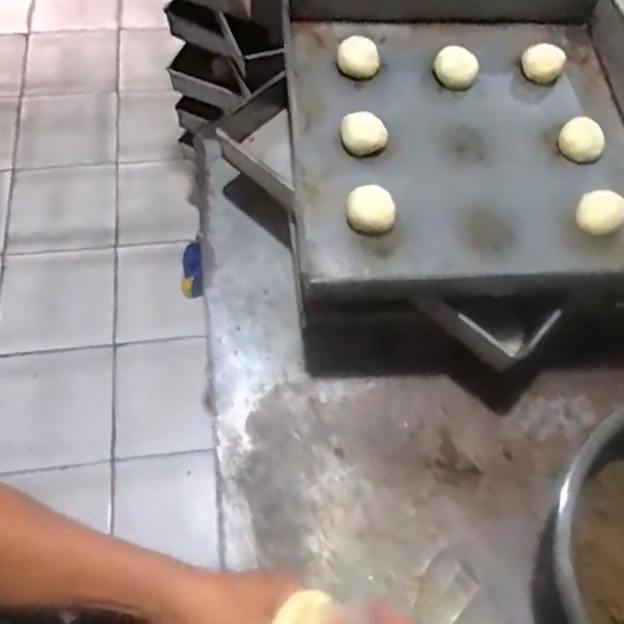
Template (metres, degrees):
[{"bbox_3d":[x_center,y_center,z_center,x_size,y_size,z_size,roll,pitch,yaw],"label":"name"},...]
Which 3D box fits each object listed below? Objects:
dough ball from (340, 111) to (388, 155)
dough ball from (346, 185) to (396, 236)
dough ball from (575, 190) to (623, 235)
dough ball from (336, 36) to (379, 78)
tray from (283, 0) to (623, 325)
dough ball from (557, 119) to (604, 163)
[{"bbox_3d":[0.063,-0.220,0.715,0.055,0.031,0.045,-8,64,-6],"label":"dough ball"},{"bbox_3d":[0.067,-0.114,0.667,0.054,0.040,0.051,1,64,-2],"label":"dough ball"},{"bbox_3d":[0.342,-0.118,0.686,0.051,0.033,0.042,39,69,16],"label":"dough ball"},{"bbox_3d":[0.062,-0.338,0.773,0.054,0.027,0.053,1,64,-2],"label":"dough ball"},{"bbox_3d":[0.209,-0.232,0.726,0.470,0.061,0.514,-3,64,-4],"label":"tray"},{"bbox_3d":[0.343,-0.219,0.737,0.054,0.028,0.050,1,64,-2],"label":"dough ball"}]

